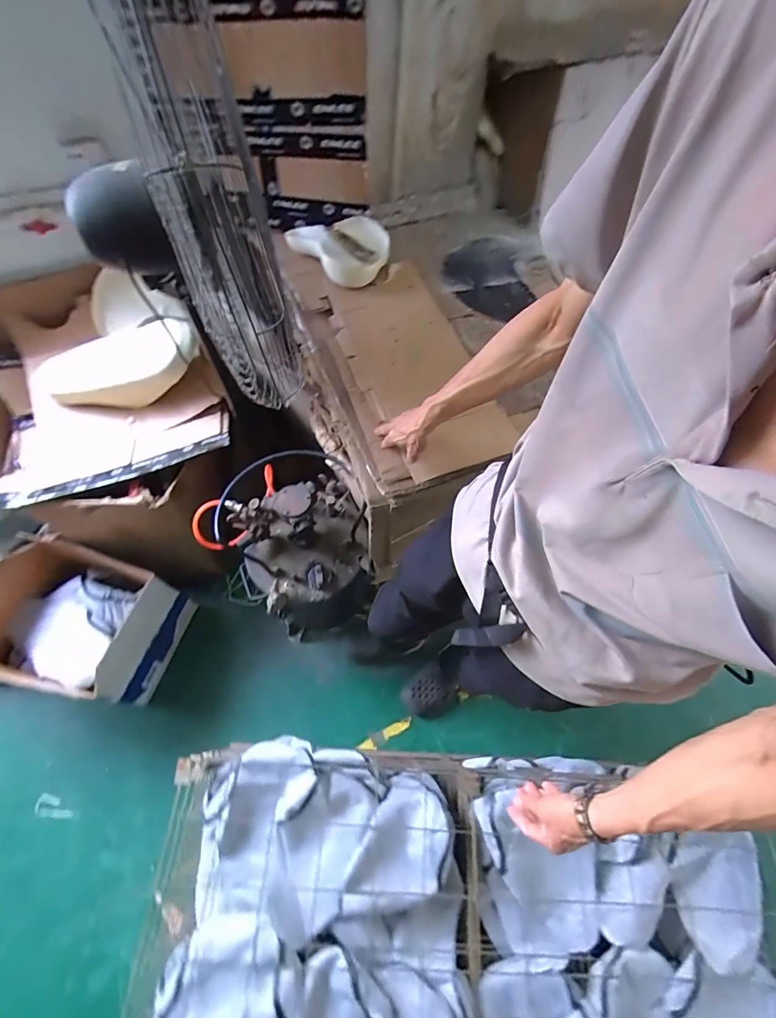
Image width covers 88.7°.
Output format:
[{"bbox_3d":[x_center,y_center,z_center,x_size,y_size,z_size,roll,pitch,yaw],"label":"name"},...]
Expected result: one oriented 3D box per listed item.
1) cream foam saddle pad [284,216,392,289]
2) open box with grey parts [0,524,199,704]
[{"bbox_3d":[-0.113,-0.665,0.991,0.190,0.083,0.256,-32,68,-18],"label":"cream foam saddle pad"},{"bbox_3d":[-0.926,0.346,1.212,0.489,0.293,0.379,15,62,5],"label":"open box with grey parts"}]

